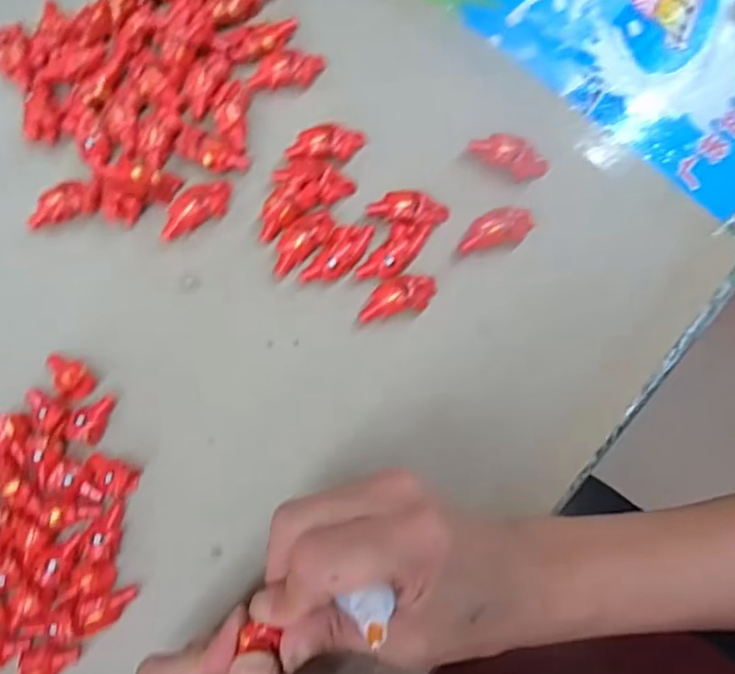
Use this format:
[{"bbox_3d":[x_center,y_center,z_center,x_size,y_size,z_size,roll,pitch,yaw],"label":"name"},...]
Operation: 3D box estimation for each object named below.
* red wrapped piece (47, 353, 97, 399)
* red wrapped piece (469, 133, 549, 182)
[{"bbox_3d":[-0.144,0.018,0.303,0.015,0.015,0.026,-29,82,-6],"label":"red wrapped piece"},{"bbox_3d":[0.075,-0.096,0.330,0.041,0.015,0.017,31,81,4],"label":"red wrapped piece"}]

